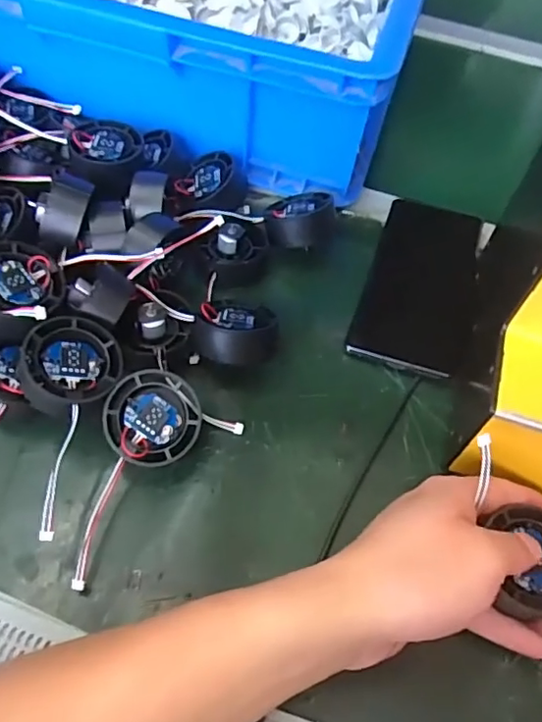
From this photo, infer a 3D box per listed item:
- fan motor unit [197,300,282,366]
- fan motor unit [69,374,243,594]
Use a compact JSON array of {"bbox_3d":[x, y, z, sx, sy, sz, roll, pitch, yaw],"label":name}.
[{"bbox_3d":[-0.022,-0.017,0.366,0.050,0.034,0.050,24,57,10],"label":"fan motor unit"},{"bbox_3d":[-0.078,0.053,0.313,0.058,0.030,0.119,39,61,18],"label":"fan motor unit"}]

